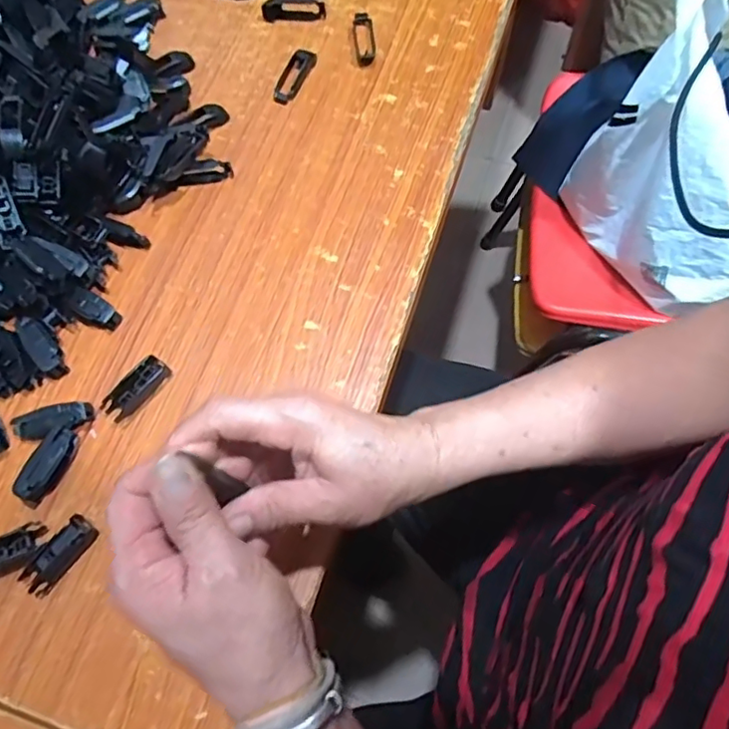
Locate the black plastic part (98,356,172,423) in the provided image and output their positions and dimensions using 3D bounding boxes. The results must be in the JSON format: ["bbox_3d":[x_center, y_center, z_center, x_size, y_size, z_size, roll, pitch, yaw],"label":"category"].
[{"bbox_3d":[-0.155,0.016,0.396,0.017,0.014,0.048,35,74,14],"label":"black plastic part"}]

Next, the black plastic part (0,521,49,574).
[{"bbox_3d":[-0.220,0.116,0.359,0.048,0.014,0.019,-26,70,-8],"label":"black plastic part"}]

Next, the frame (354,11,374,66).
[{"bbox_3d":[0.000,-0.282,0.506,0.017,0.005,0.059,-5,69,0],"label":"frame"}]

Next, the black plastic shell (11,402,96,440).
[{"bbox_3d":[-0.207,0.038,0.387,0.049,0.018,0.016,-12,69,-3],"label":"black plastic shell"}]

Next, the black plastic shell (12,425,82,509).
[{"bbox_3d":[-0.206,0.066,0.376,0.017,0.018,0.051,19,70,9],"label":"black plastic shell"}]

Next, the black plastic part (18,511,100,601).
[{"bbox_3d":[-0.187,0.117,0.356,0.020,0.014,0.049,37,74,15],"label":"black plastic part"}]

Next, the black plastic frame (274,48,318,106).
[{"bbox_3d":[-0.060,-0.246,0.494,0.022,0.009,0.058,21,71,10],"label":"black plastic frame"}]

